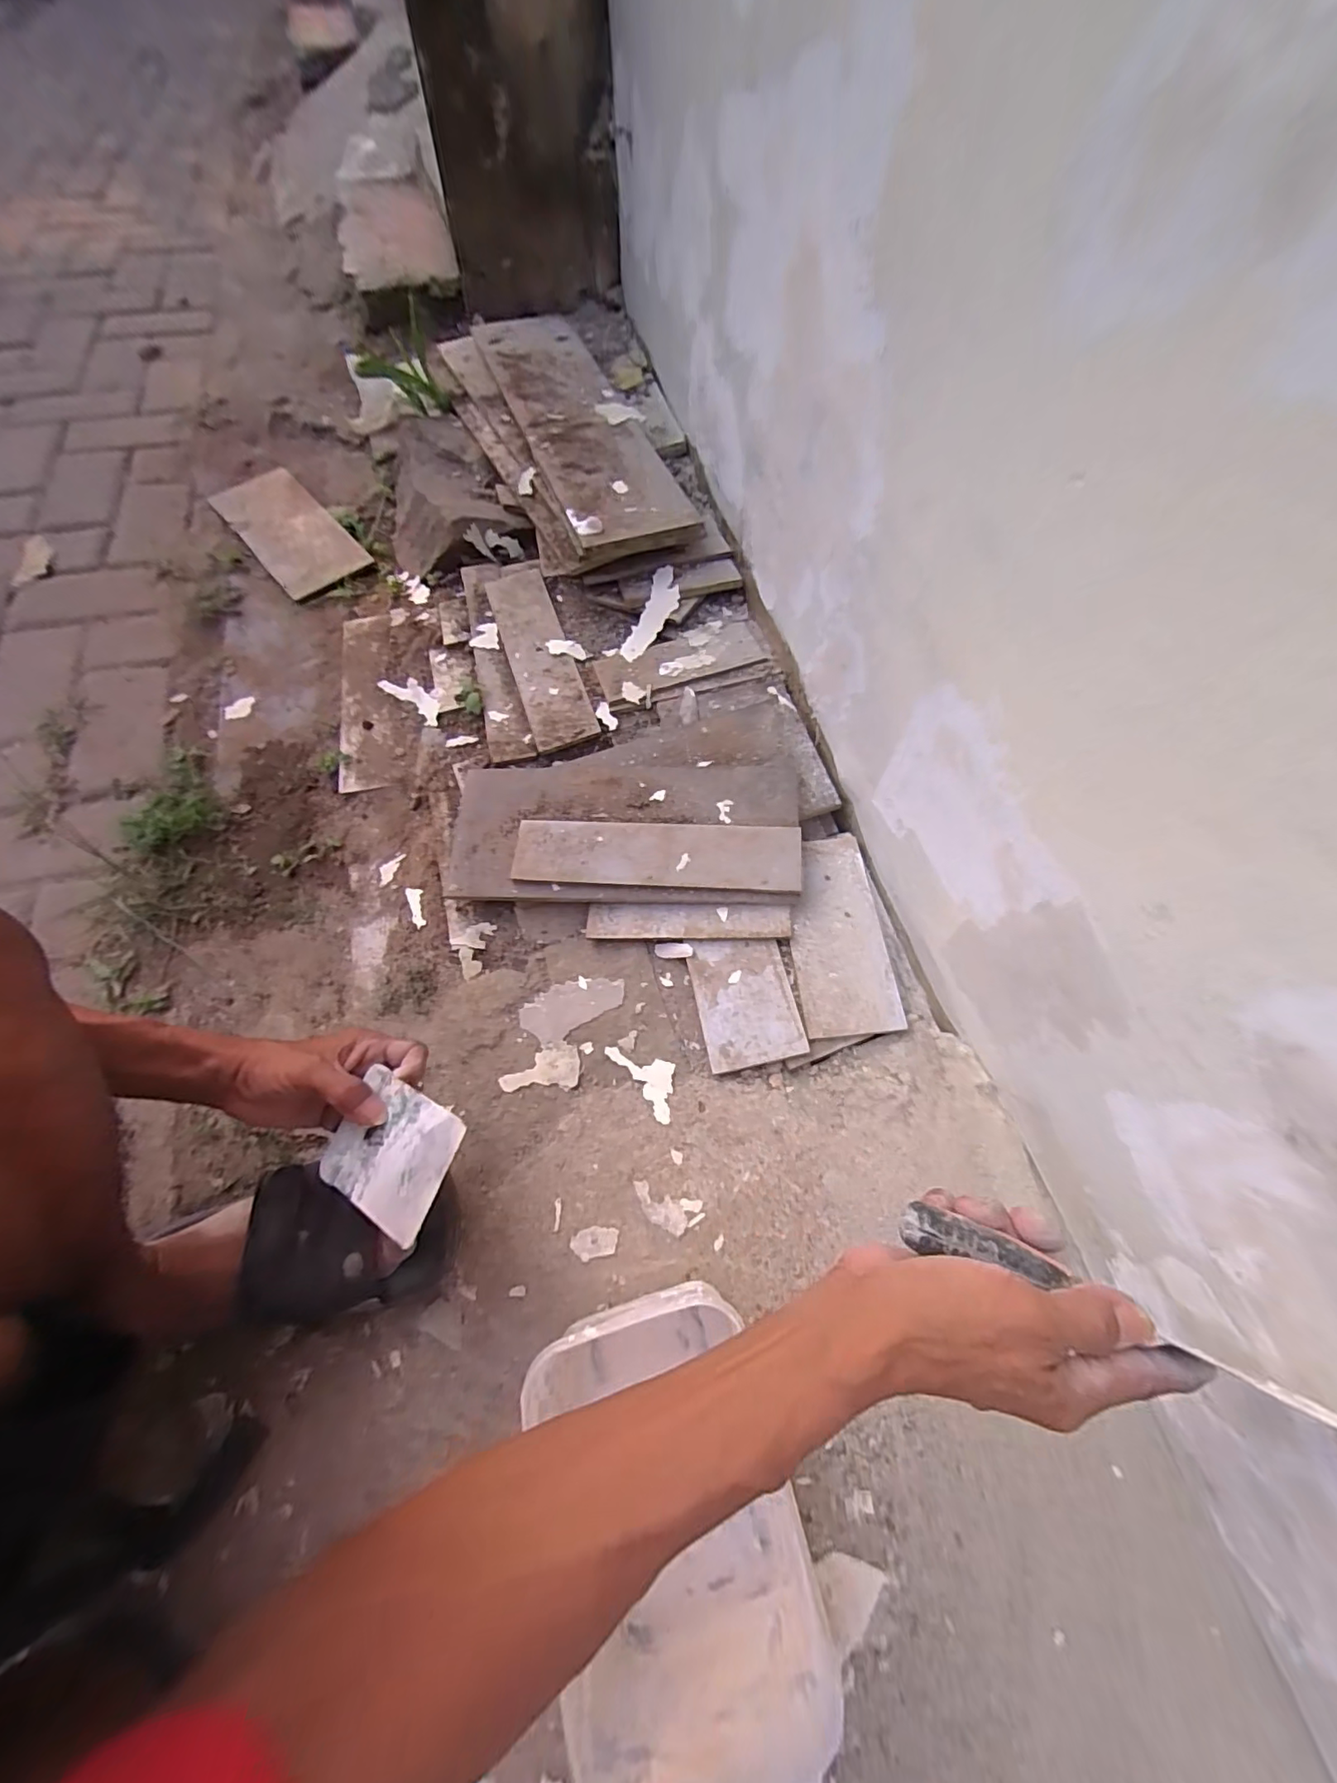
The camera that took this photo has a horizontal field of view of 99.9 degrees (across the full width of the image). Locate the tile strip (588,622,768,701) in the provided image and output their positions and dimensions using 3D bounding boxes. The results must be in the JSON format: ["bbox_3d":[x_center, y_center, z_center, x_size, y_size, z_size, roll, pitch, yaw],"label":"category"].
[{"bbox_3d":[0.017,-0.284,0.677,0.206,0.006,0.083,-18,66,-7],"label":"tile strip"}]

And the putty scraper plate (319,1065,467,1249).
[{"bbox_3d":[-0.189,0.175,0.379,0.100,0.006,0.079,16,75,30],"label":"putty scraper plate"}]

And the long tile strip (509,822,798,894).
[{"bbox_3d":[-0.014,-0.037,0.548,0.276,0.007,0.070,3,67,8],"label":"long tile strip"}]

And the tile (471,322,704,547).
[{"bbox_3d":[-0.136,-0.675,0.795,0.151,0.019,0.603,-18,63,-10],"label":"tile"}]

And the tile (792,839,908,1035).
[{"bbox_3d":[0.156,0.035,0.527,0.084,0.011,0.193,-5,65,-1],"label":"tile"}]

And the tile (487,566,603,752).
[{"bbox_3d":[-0.160,-0.295,0.689,0.073,0.011,0.283,-19,66,-7],"label":"tile"}]

